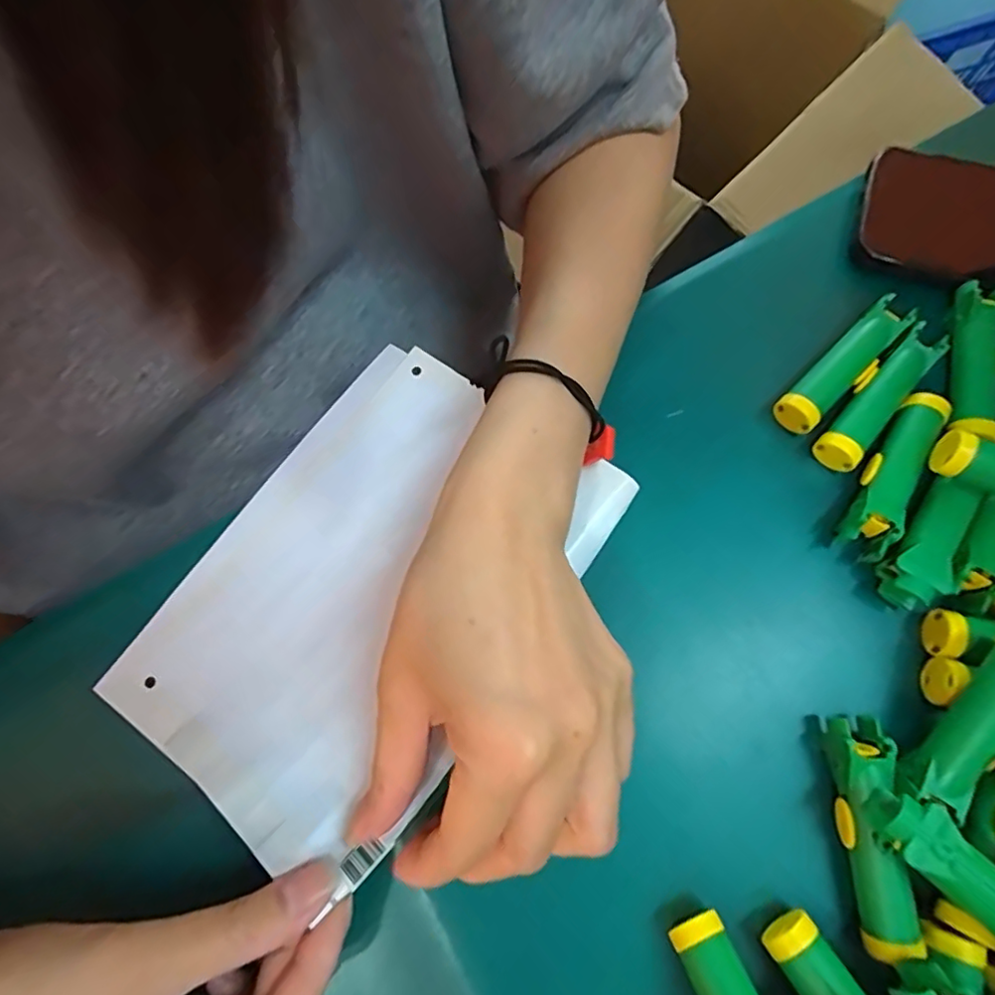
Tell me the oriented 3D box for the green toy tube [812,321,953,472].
[{"bbox_3d":[0.178,-0.047,0.267,0.021,0.016,0.076,38,78,11],"label":"green toy tube"}]

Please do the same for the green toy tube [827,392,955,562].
[{"bbox_3d":[0.177,-0.010,0.258,0.019,0.019,0.079,31,77,10],"label":"green toy tube"}]

